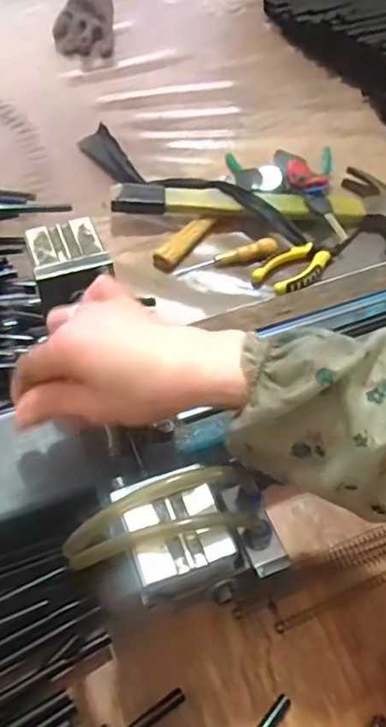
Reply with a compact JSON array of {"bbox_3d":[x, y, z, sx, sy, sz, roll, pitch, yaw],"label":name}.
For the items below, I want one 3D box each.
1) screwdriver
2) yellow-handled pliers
[{"bbox_3d":[0.038,-0.116,0.646,0.113,0.017,0.020,-15,58,-13],"label":"screwdriver"},{"bbox_3d":[0.137,-0.119,0.651,0.150,0.021,0.050,-33,64,-23],"label":"yellow-handled pliers"}]

